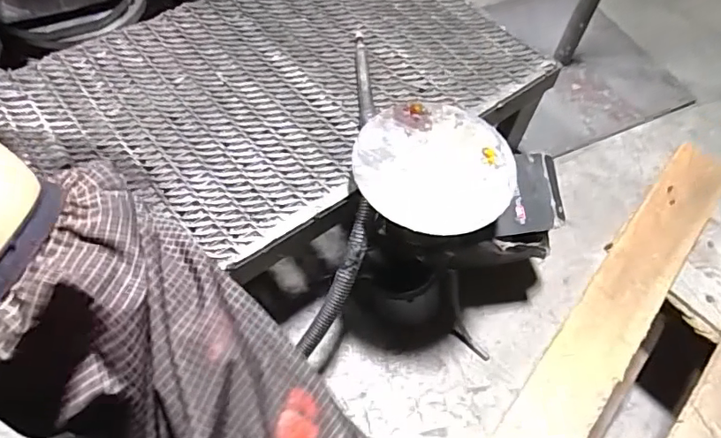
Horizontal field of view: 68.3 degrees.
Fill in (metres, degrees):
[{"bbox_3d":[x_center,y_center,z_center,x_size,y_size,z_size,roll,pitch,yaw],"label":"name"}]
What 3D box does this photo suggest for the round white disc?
[{"bbox_3d":[0.077,-0.054,0.545,0.161,0.011,0.153,1,63,-2],"label":"round white disc"}]

